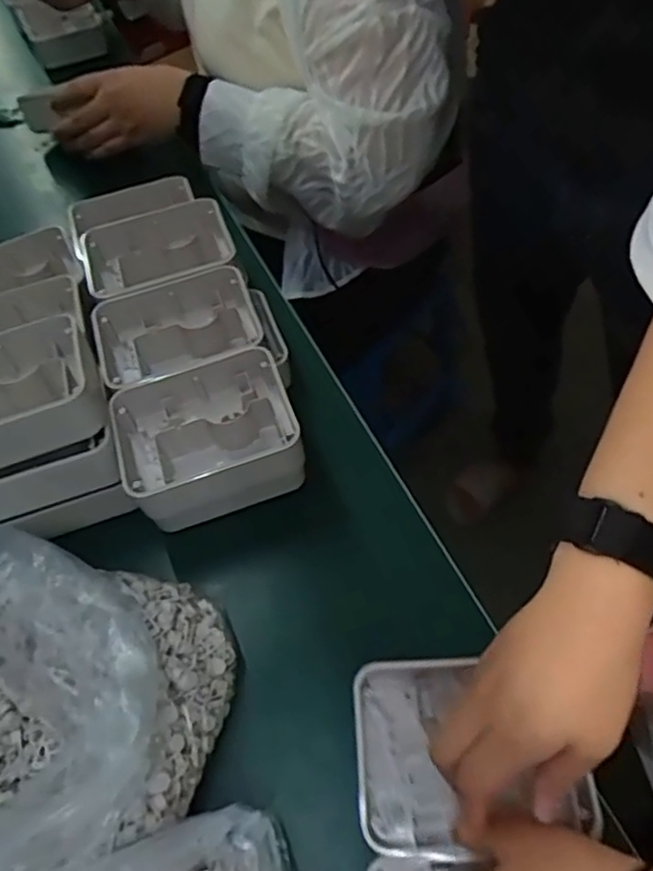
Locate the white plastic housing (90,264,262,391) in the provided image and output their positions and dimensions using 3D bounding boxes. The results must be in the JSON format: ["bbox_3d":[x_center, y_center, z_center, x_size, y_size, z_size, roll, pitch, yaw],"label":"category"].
[{"bbox_3d":[-0.122,-0.083,0.543,0.133,0.048,0.102,-18,59,-6],"label":"white plastic housing"}]

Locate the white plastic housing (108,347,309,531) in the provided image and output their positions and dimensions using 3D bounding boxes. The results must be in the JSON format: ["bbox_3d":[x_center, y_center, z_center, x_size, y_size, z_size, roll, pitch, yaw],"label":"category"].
[{"bbox_3d":[-0.087,0.005,0.498,0.127,0.071,0.098,-19,59,-7],"label":"white plastic housing"}]

